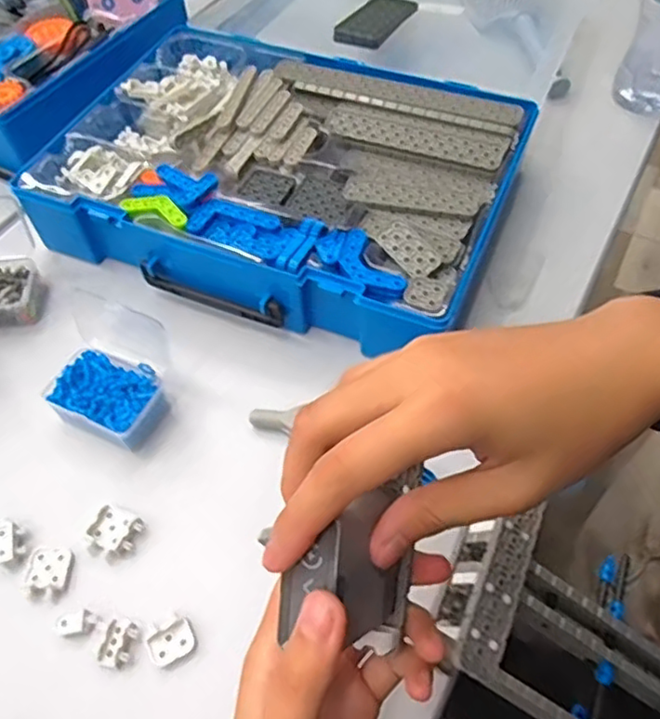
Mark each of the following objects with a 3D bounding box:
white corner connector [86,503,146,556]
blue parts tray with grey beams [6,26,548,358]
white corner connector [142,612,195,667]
[{"bbox_3d":[-0.137,0.110,0.402,0.031,0.007,0.030,17,59,14],"label":"white corner connector"},{"bbox_3d":[-0.043,-0.160,0.541,0.377,0.062,0.272,19,60,14],"label":"blue parts tray with grey beams"},{"bbox_3d":[-0.093,0.161,0.366,0.026,0.006,0.024,-29,60,-15],"label":"white corner connector"}]

